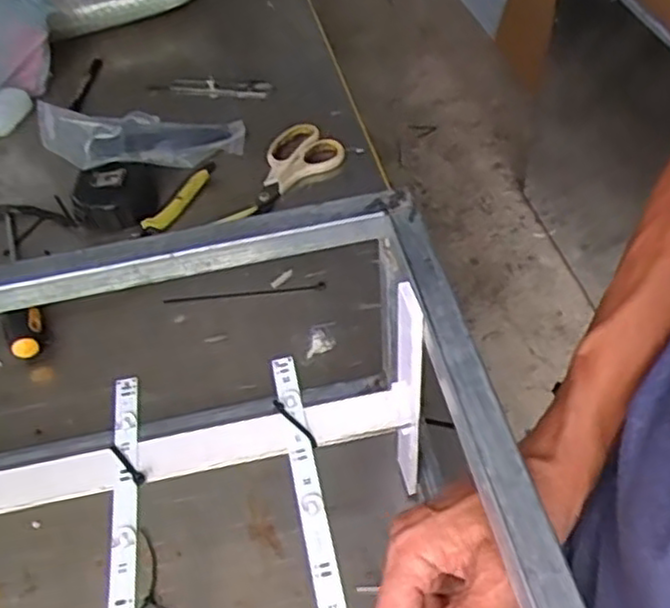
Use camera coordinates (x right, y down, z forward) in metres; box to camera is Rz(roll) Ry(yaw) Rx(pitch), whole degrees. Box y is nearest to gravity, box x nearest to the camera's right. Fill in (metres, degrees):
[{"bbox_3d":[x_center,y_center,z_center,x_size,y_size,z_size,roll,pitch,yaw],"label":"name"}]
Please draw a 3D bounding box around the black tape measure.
[{"bbox_3d":[-0.217,-0.105,0.722,0.074,0.043,0.055,-9,50,-4],"label":"black tape measure"}]

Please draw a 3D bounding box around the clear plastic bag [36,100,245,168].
[{"bbox_3d":[-0.193,-0.175,0.751,0.204,0.046,0.078,-3,47,-24],"label":"clear plastic bag"}]

